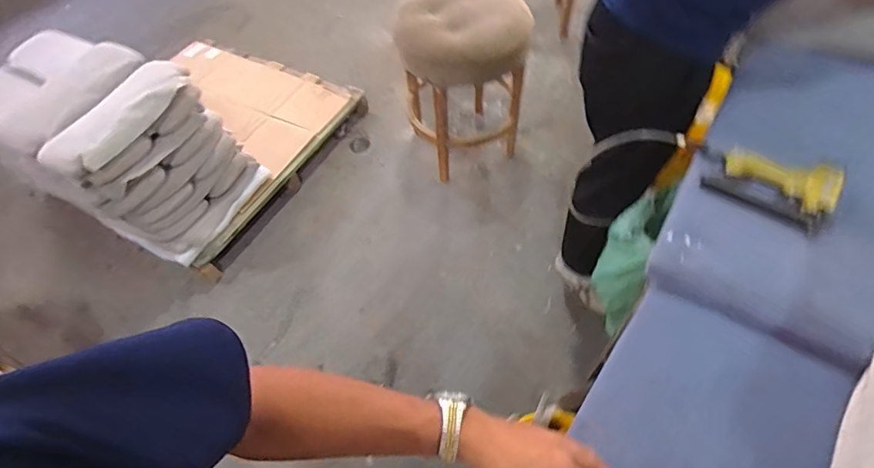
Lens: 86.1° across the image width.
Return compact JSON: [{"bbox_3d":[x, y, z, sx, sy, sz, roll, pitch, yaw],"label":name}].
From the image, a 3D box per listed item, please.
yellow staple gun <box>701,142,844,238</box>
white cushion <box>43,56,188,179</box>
[{"bbox_3d":[0.574,-0.096,0.812,0.208,0.044,0.125,29,63,22],"label":"yellow staple gun"},{"bbox_3d":[-0.928,-0.347,1.373,0.220,0.078,0.445,24,61,19],"label":"white cushion"}]

